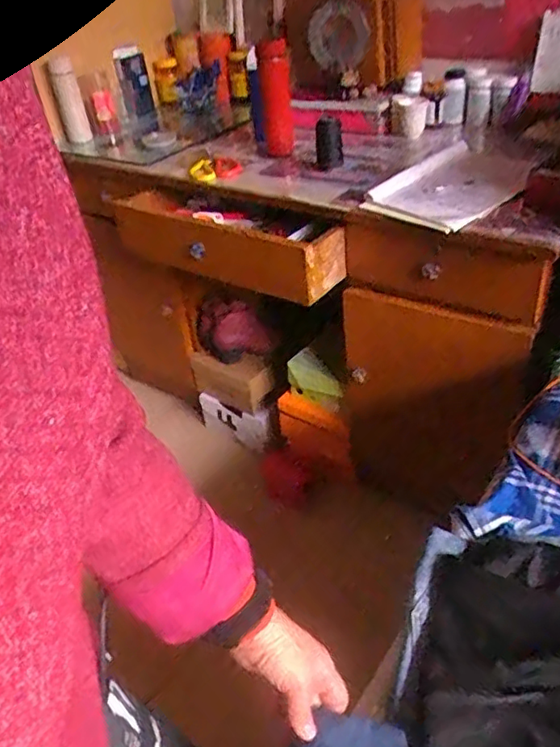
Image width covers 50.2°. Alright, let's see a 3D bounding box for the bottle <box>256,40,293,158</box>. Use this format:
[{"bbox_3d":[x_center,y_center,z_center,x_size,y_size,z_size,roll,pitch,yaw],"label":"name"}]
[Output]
[{"bbox_3d":[-0.011,-0.620,1.358,0.067,0.253,0.085,-7,1,1],"label":"bottle"}]

